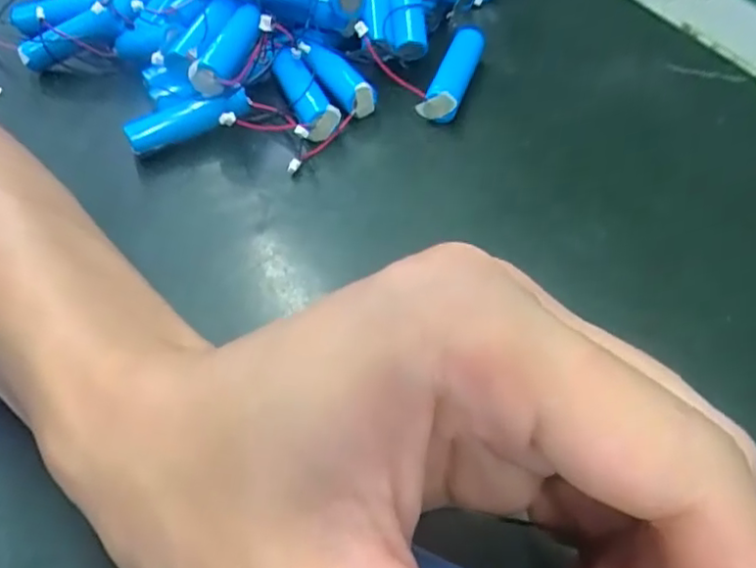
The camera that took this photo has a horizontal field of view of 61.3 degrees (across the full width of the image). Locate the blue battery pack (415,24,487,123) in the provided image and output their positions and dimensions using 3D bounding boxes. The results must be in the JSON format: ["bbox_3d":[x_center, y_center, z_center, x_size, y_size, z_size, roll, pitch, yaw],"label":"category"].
[{"bbox_3d":[0.033,-0.090,0.269,0.016,0.017,0.059,12,51,16],"label":"blue battery pack"}]

